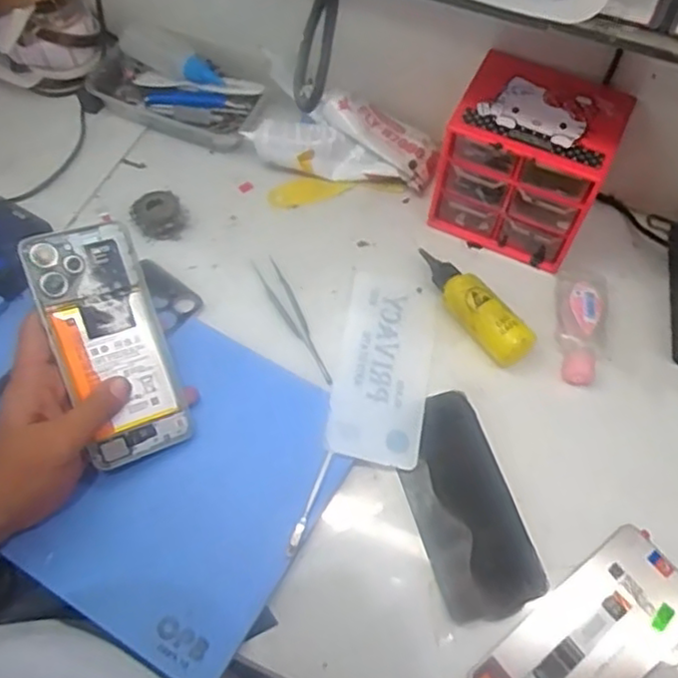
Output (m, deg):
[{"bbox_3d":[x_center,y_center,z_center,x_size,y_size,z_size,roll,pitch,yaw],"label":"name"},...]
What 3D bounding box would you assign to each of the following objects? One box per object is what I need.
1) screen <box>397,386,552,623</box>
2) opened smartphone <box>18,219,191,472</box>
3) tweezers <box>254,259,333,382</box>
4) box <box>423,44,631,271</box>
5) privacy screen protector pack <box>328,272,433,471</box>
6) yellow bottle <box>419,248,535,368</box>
[{"bbox_3d":[0.088,0.117,0.490,0.072,0.005,0.157,-15,62,-8],"label":"screen"},{"bbox_3d":[-0.164,0.002,0.489,0.075,0.006,0.170,-21,92,-27],"label":"opened smartphone"},{"bbox_3d":[-0.038,-0.016,0.567,0.020,0.007,0.135,-23,64,-12],"label":"tweezers"},{"bbox_3d":[0.155,-0.147,0.570,0.124,0.117,0.100,23,64,12],"label":"box"},{"bbox_3d":[0.035,0.019,0.540,0.074,0.010,0.166,8,62,4],"label":"privacy screen protector pack"},{"bbox_3d":[0.104,-0.029,0.552,0.033,0.034,0.121,-35,67,-17],"label":"yellow bottle"}]

